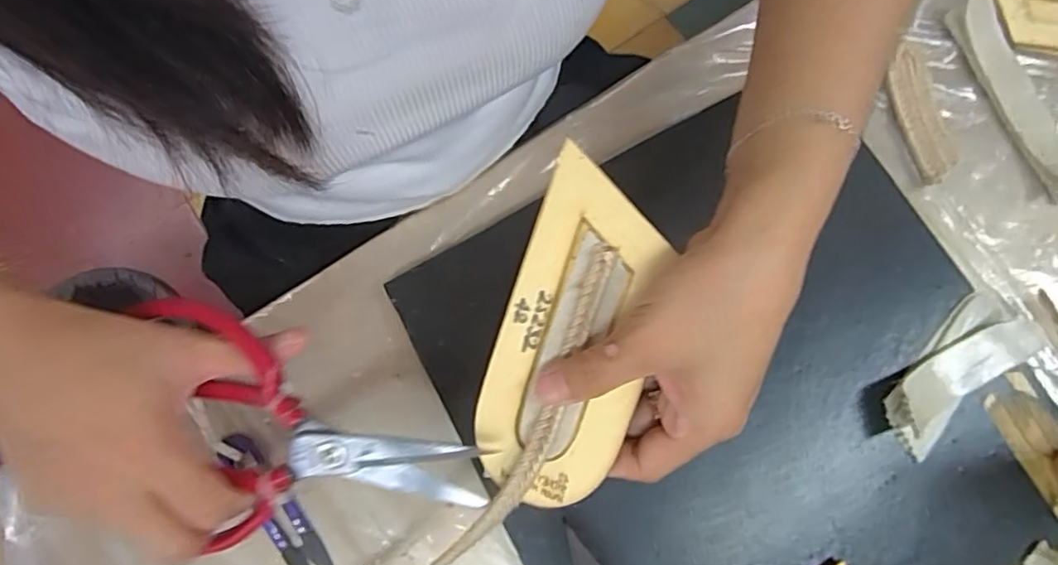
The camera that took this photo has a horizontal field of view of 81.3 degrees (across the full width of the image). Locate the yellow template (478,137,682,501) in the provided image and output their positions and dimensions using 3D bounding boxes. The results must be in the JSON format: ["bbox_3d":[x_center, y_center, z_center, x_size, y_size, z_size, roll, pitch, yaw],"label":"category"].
[{"bbox_3d":[0.020,0.021,0.279,0.067,0.004,0.154,17,88,19],"label":"yellow template"}]

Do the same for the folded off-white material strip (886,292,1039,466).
[{"bbox_3d":[0.237,0.046,0.336,0.101,0.031,0.036,-43,80,-10],"label":"folded off-white material strip"}]

